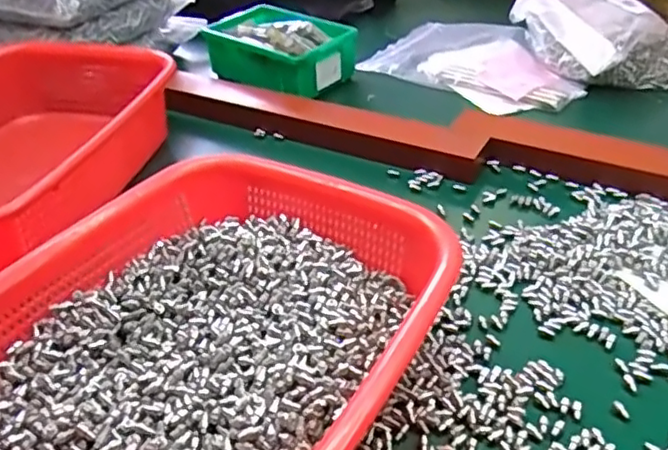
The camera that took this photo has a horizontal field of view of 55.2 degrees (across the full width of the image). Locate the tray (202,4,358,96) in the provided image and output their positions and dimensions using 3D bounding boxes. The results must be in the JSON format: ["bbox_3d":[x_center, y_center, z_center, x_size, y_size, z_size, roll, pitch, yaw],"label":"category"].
[{"bbox_3d":[-0.062,-0.191,0.695,0.152,0.053,0.106,29,48,35],"label":"tray"}]

